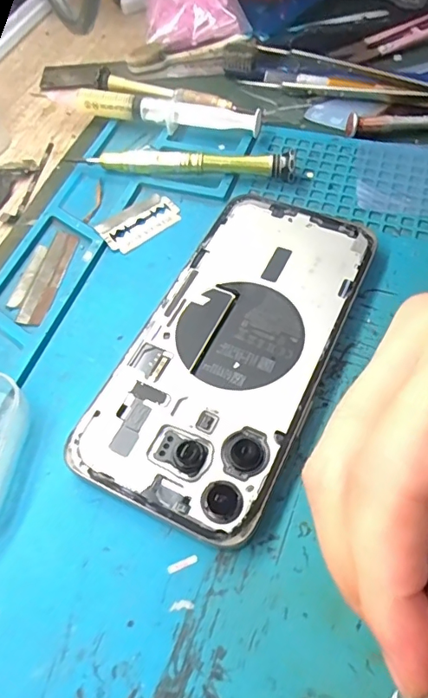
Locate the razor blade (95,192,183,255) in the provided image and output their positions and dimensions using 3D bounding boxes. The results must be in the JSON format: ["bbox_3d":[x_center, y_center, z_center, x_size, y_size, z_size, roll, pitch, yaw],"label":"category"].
[{"bbox_3d":[-0.037,-0.065,0.252,0.042,0.004,0.023,-36,76,-20],"label":"razor blade"}]

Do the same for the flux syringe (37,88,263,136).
[{"bbox_3d":[-0.039,-0.137,0.288,0.133,0.020,0.014,11,59,11],"label":"flux syringe"}]

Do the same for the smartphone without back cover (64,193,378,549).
[{"bbox_3d":[0.010,-0.005,0.208,0.075,0.009,0.156,20,61,16],"label":"smartphone without back cover"}]

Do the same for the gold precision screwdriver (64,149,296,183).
[{"bbox_3d":[-0.016,-0.098,0.264,0.117,0.015,0.010,4,58,6],"label":"gold precision screwdriver"}]

